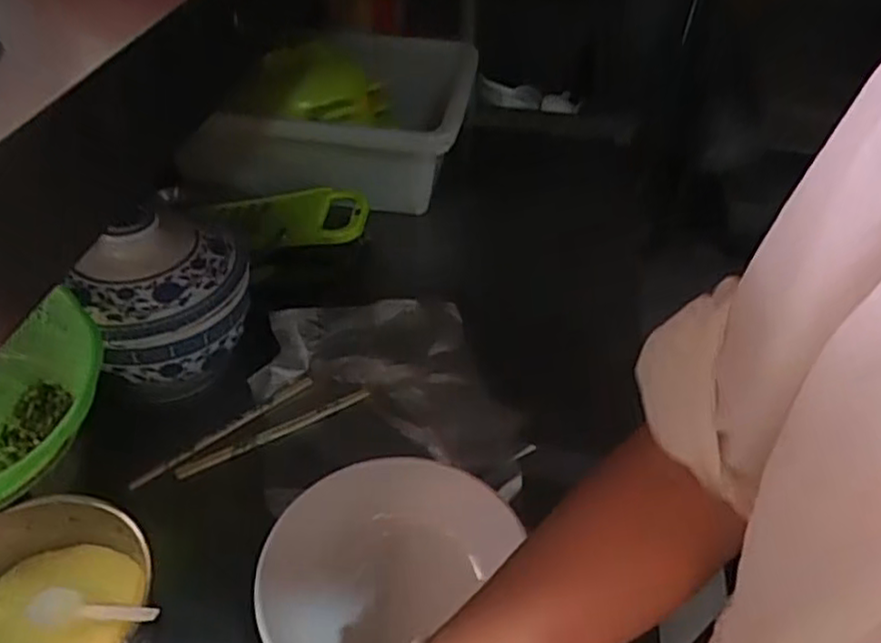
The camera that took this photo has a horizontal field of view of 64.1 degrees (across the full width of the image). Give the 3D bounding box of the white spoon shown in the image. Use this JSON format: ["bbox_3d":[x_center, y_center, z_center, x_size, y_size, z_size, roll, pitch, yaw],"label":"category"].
[{"bbox_3d":[-0.234,0.193,0.475,0.142,0.019,0.026,-16,32,34],"label":"white spoon"}]

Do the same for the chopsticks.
[{"bbox_3d":[-0.180,0.098,0.671,0.222,0.015,0.053,-22,47,-25],"label":"chopsticks"}]

